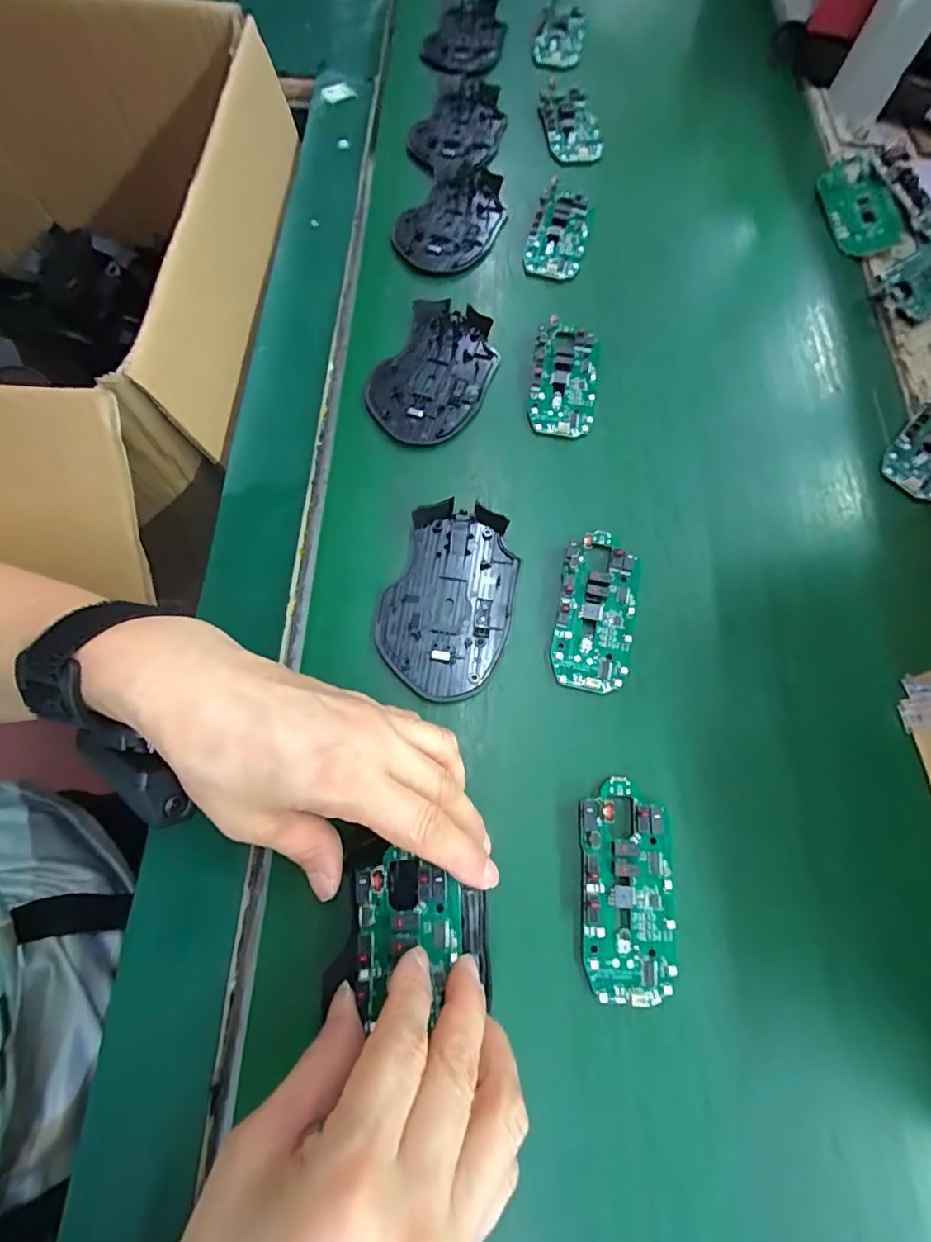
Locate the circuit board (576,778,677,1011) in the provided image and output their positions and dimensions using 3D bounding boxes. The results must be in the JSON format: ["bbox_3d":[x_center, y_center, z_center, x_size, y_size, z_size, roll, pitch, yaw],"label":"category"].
[{"bbox_3d":[0.079,0.130,0.253,0.045,0.012,0.097,2,71,0],"label":"circuit board"}]

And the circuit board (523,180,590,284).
[{"bbox_3d":[0.075,-0.311,0.410,0.044,0.011,0.084,14,72,4],"label":"circuit board"}]

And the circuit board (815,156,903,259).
[{"bbox_3d":[0.321,-0.338,0.423,0.041,0.007,0.092,-16,76,22],"label":"circuit board"}]

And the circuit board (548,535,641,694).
[{"bbox_3d":[0.078,-0.007,0.303,0.044,0.006,0.096,11,72,3],"label":"circuit board"}]

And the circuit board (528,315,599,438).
[{"bbox_3d":[0.069,-0.168,0.357,0.044,0.010,0.088,8,72,1],"label":"circuit board"}]

